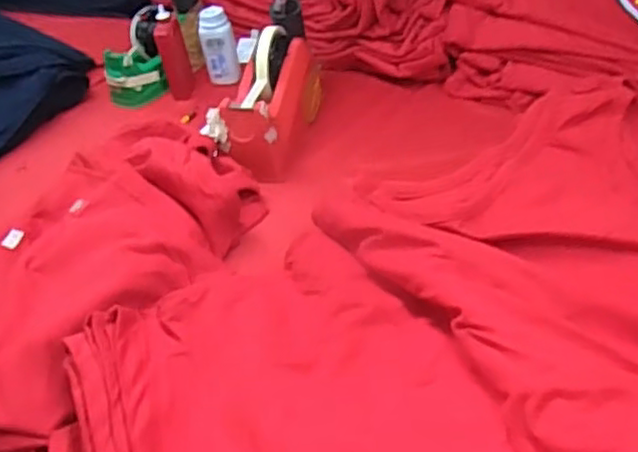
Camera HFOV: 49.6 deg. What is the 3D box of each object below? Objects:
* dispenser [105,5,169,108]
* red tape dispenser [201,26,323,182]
[{"bbox_3d":[-0.249,-0.230,0.941,0.081,0.095,0.091,-7,38,-4],"label":"dispenser"},{"bbox_3d":[-0.055,-0.154,0.798,0.080,0.102,0.193,10,40,17],"label":"red tape dispenser"}]

